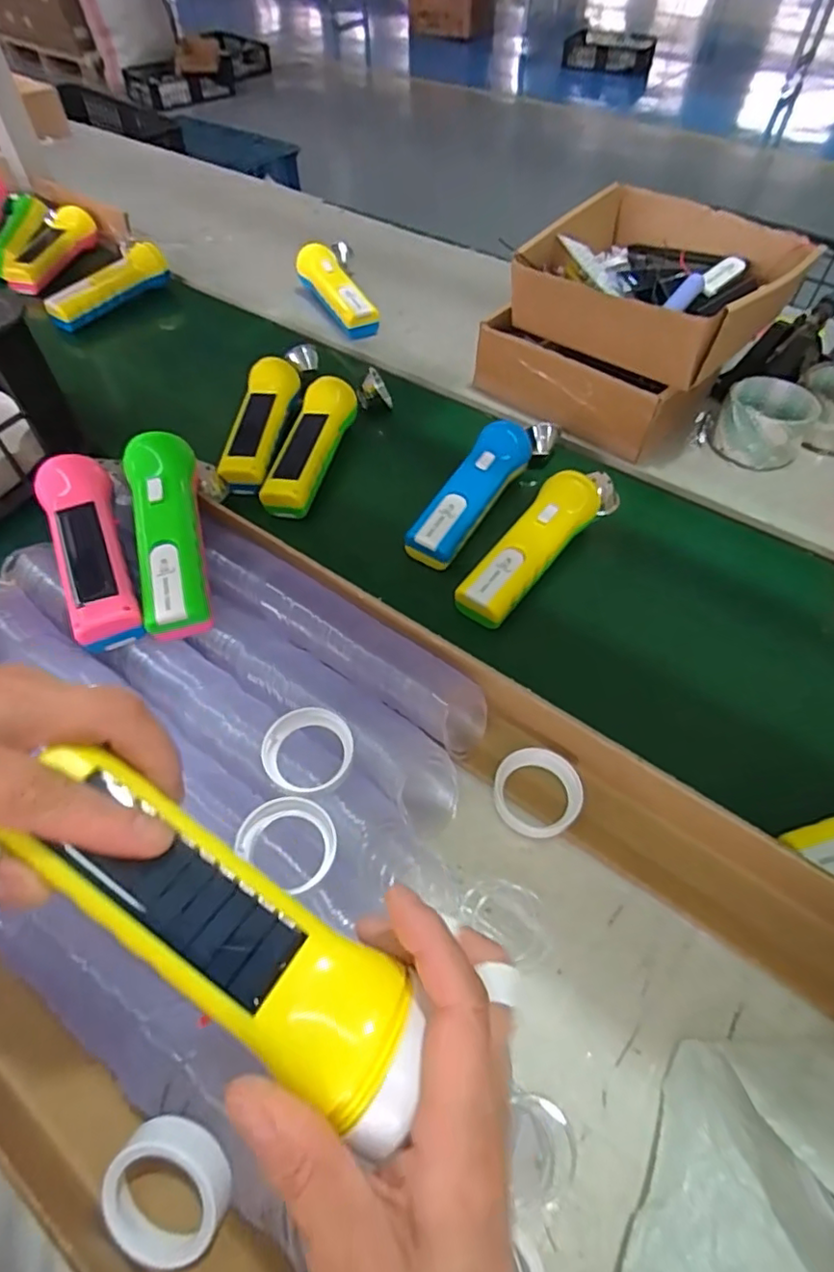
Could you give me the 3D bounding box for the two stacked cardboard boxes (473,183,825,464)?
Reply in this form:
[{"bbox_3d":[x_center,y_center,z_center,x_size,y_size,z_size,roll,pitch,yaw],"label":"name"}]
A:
[{"bbox_3d":[0.225,-0.321,0.608,0.243,0.139,0.235,32,62,21],"label":"two stacked cardboard boxes"}]

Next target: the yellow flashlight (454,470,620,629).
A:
[{"bbox_3d":[0.109,-0.086,0.503,0.042,0.046,0.204,34,63,22],"label":"yellow flashlight"}]

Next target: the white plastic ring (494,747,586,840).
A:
[{"bbox_3d":[0.076,0.099,0.377,0.050,0.026,0.052,-12,56,-7],"label":"white plastic ring"}]

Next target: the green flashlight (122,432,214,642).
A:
[{"bbox_3d":[-0.179,-0.073,0.432,0.046,0.041,0.154,-11,69,-11],"label":"green flashlight"}]

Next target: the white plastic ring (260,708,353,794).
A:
[{"bbox_3d":[-0.066,0.073,0.367,0.054,0.023,0.052,0,56,0],"label":"white plastic ring"}]

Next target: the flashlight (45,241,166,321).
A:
[{"bbox_3d":[-0.385,-0.437,0.739,0.045,0.048,0.153,31,61,20],"label":"flashlight"}]

